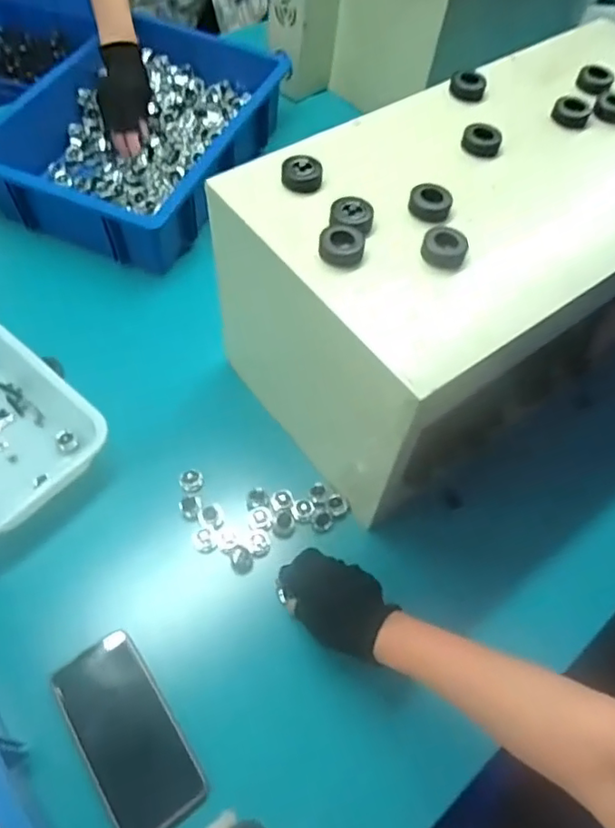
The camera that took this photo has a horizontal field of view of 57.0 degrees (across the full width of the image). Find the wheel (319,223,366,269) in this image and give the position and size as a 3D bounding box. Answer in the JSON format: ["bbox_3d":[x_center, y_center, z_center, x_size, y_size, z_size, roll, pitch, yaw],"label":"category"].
[{"bbox_3d":[0.029,-0.140,0.473,0.037,0.018,0.031,11,59,2],"label":"wheel"}]

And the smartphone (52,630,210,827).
[{"bbox_3d":[-0.162,0.286,0.509,0.079,0.009,0.166,-29,65,-20],"label":"smartphone"}]

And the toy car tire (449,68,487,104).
[{"bbox_3d":[0.178,-0.363,0.625,0.037,0.020,0.037,2,59,-3],"label":"toy car tire"}]

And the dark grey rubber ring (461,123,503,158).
[{"bbox_3d":[0.174,-0.273,0.566,0.039,0.017,0.030,19,59,7],"label":"dark grey rubber ring"}]

